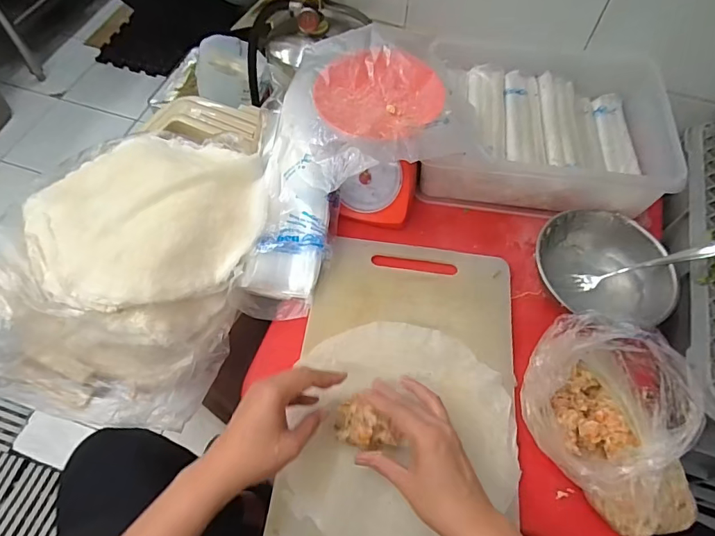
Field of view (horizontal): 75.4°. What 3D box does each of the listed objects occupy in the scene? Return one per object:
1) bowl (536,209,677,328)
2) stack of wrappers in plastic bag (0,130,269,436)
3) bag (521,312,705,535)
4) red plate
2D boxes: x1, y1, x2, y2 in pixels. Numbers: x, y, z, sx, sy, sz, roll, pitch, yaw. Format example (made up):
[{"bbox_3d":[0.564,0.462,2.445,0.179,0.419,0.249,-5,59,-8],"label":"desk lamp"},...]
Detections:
[{"bbox_3d":[0.313,0.001,0.610,0.171,0.069,0.139,9,61,3],"label":"bowl"},{"bbox_3d":[-0.284,-0.006,0.602,0.284,0.128,0.374,13,61,5],"label":"stack of wrappers in plastic bag"},{"bbox_3d":[0.257,0.160,0.473,0.124,0.135,0.210,-24,64,-15],"label":"bag"},{"bbox_3d":[0.028,-0.227,0.601,0.154,0.019,0.157,1,61,-2],"label":"red plate"}]

